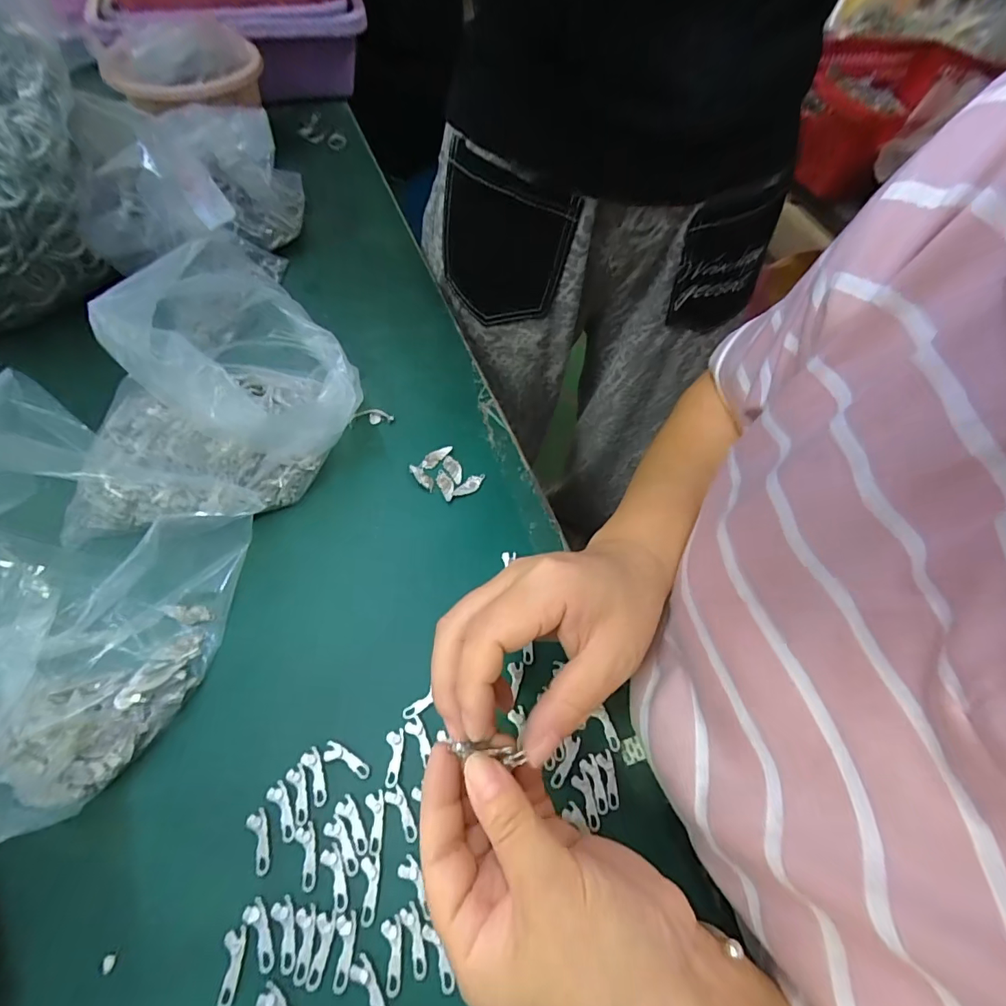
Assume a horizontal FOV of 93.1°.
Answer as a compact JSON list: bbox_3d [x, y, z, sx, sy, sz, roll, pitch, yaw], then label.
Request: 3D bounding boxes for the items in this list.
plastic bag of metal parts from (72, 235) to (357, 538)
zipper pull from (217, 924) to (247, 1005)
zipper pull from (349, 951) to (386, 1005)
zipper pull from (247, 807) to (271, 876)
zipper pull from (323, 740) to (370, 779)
[{"bbox_3d":[-0.200,-0.075,0.319,0.193,0.114,0.153,-9,61,-10],"label":"plastic bag of metal parts"},{"bbox_3d":[-0.125,0.214,0.220,0.010,0.004,0.029,-4,60,-7],"label":"zipper pull"},{"bbox_3d":[-0.061,0.225,0.218,0.009,0.004,0.029,-32,67,-21],"label":"zipper pull"},{"bbox_3d":[-0.125,0.173,0.244,0.009,0.004,0.028,-18,63,-14],"label":"zipper pull"},{"bbox_3d":[-0.086,0.142,0.264,0.028,0.004,0.010,22,60,8],"label":"zipper pull"}]

